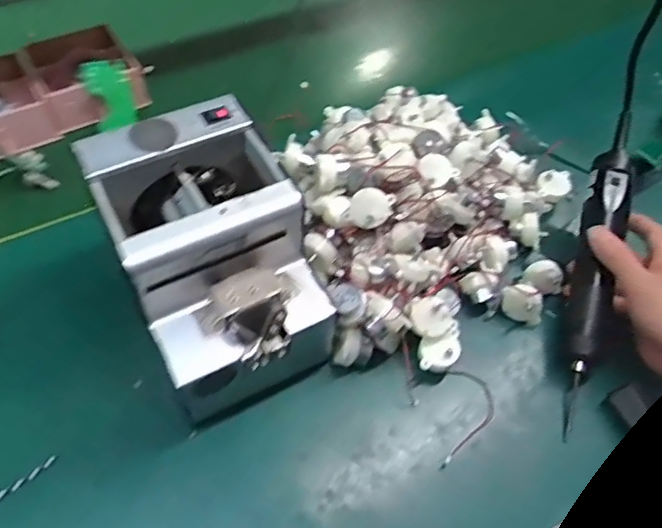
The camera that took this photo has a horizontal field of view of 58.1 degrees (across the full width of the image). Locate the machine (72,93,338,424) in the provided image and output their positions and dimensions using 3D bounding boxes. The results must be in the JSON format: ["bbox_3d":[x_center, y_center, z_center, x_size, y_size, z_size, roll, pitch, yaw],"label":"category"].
[{"bbox_3d":[-0.089,0.000,0.456,0.122,0.157,0.166,-25,59,-20],"label":"machine"}]

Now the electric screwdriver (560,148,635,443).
[{"bbox_3d":[0.232,0.018,0.516,0.043,0.049,0.250,15,74,8],"label":"electric screwdriver"}]

